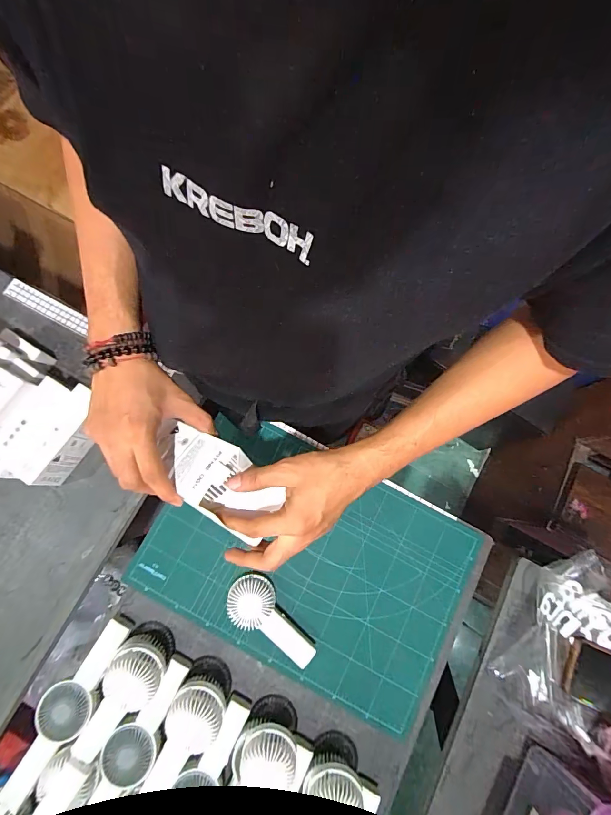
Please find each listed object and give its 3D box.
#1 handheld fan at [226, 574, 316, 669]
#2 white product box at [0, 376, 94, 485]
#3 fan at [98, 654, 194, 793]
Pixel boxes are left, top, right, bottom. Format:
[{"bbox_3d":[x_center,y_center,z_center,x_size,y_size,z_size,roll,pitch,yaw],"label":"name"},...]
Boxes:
[{"bbox_3d":[-0.053,0.299,0.502,0.069,0.040,0.143,-38,81,-9],"label":"handheld fan"},{"bbox_3d":[-0.361,0.035,0.531,0.081,0.081,0.151,32,78,5],"label":"white product box"},{"bbox_3d":[-0.203,0.400,0.475,0.064,0.050,0.140,26,78,4],"label":"fan"}]

